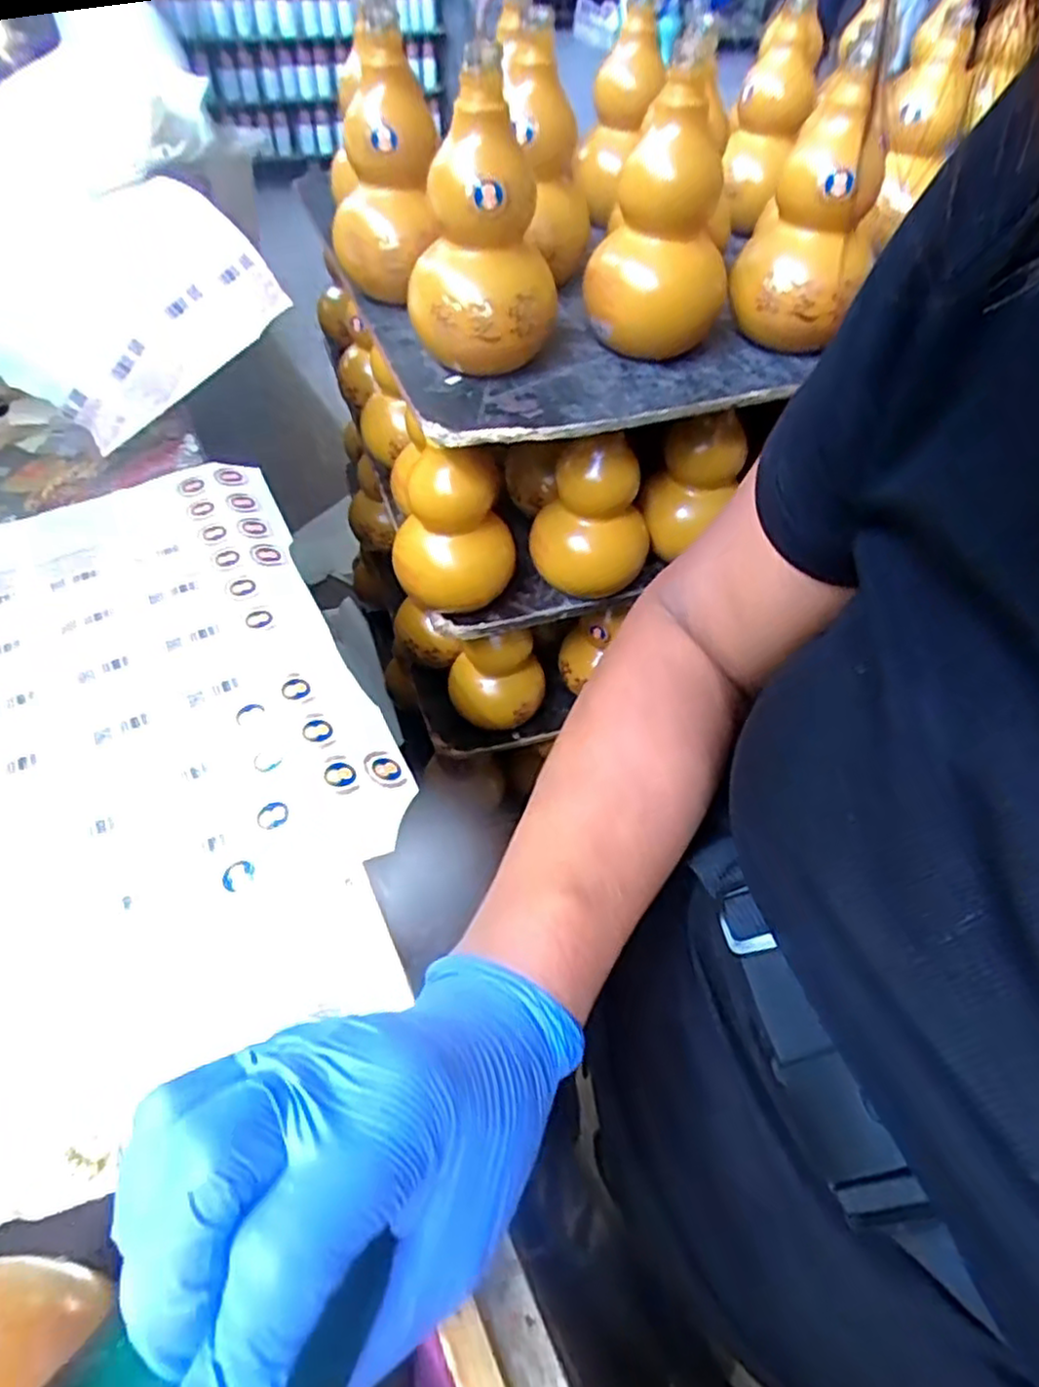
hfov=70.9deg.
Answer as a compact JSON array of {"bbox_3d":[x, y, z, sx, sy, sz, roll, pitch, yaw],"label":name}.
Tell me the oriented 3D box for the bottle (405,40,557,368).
[{"bbox_3d":[-0.024,-0.299,0.485,0.101,0.172,0.078,1,49,-3],"label":"bottle"}]

